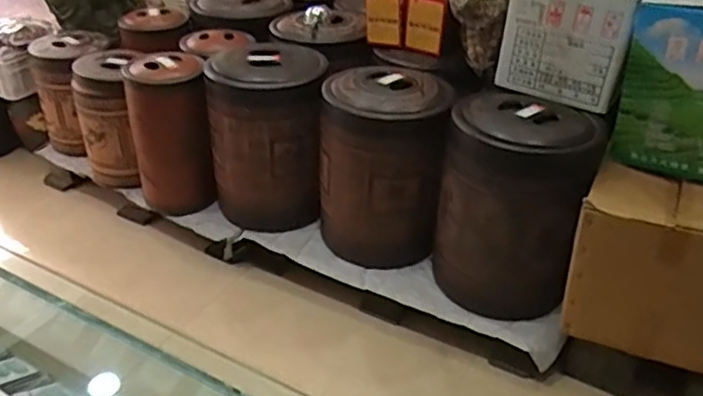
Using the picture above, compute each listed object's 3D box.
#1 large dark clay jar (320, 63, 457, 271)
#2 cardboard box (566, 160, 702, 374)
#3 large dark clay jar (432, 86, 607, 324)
[{"bbox_3d":[0.089,-0.074,1.903,0.344,0.548,0.331,2,34,0],"label":"large dark clay jar"},{"bbox_3d":[0.752,0.162,1.581,0.389,0.400,0.288,15,36,18],"label":"cardboard box"},{"bbox_3d":[0.442,0.037,1.782,0.361,0.568,0.336,1,34,-1],"label":"large dark clay jar"}]

